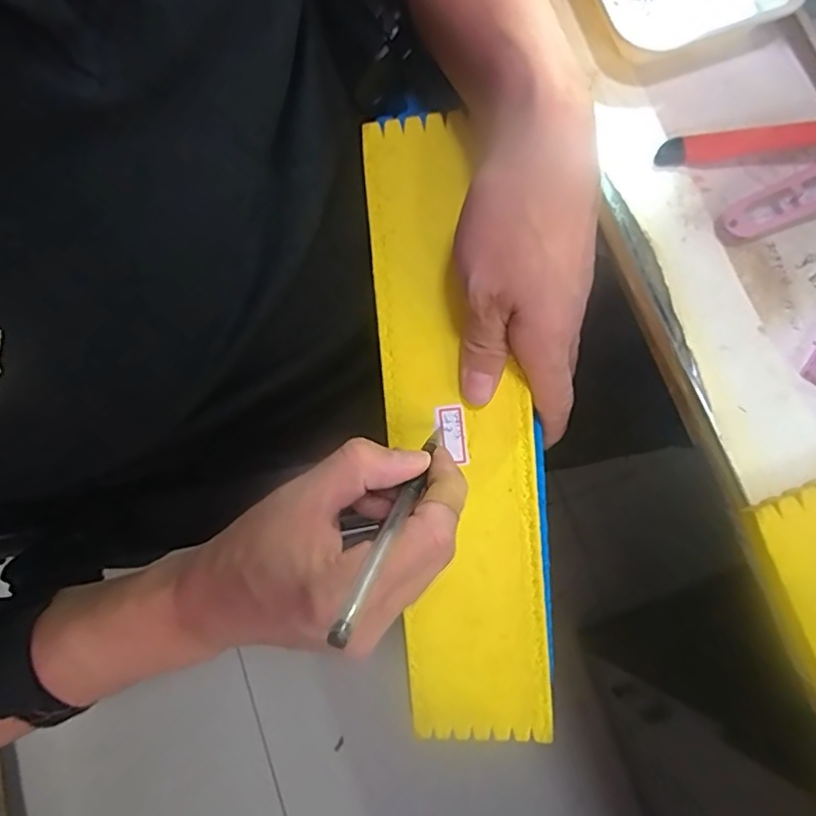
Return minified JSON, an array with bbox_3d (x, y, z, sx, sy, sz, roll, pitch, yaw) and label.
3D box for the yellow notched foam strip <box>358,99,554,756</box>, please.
[{"bbox_3d":[0.027,0.017,0.313,0.077,0.005,0.332,-4,94,10],"label":"yellow notched foam strip"}]

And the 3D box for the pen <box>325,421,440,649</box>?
[{"bbox_3d":[-0.004,0.048,0.262,0.008,0.011,0.134,25,39,4],"label":"pen"}]

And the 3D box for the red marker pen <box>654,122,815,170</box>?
[{"bbox_3d":[0.189,-0.133,0.291,0.120,0.014,0.015,-3,78,13],"label":"red marker pen"}]

